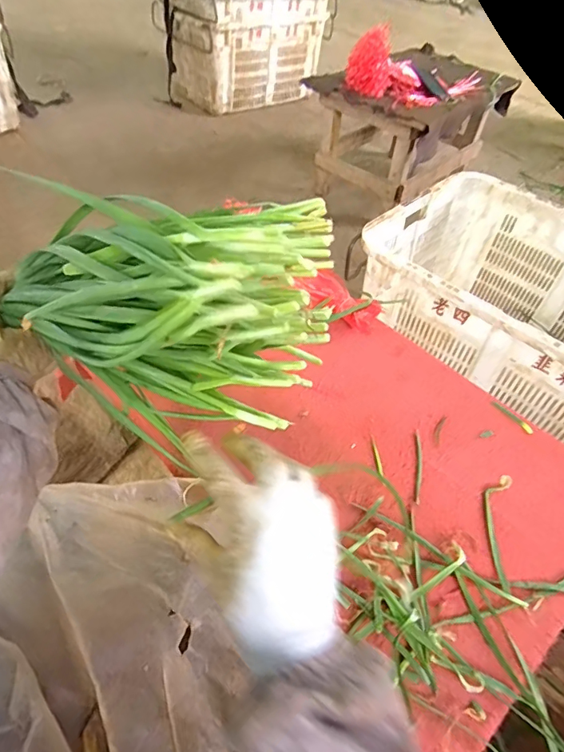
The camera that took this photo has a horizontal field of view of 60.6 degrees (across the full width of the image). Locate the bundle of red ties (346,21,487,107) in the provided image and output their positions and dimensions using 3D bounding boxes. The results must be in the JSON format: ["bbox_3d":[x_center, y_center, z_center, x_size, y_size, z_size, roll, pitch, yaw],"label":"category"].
[{"bbox_3d":[0.442,-0.984,1.520,0.448,0.162,0.262,-34,59,-31],"label":"bundle of red ties"}]

